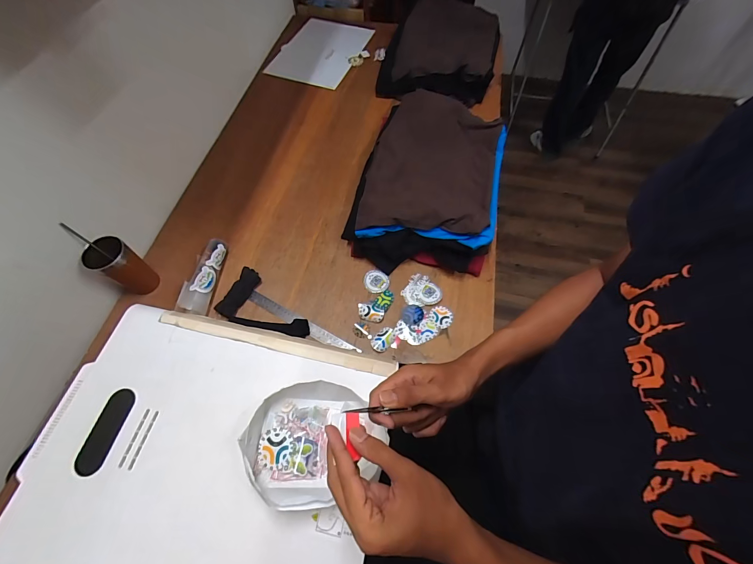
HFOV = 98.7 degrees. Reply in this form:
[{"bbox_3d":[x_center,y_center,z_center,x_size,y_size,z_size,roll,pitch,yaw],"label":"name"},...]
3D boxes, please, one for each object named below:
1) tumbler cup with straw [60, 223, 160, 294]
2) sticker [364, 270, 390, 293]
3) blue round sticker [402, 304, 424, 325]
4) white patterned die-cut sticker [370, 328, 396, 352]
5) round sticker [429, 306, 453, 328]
[{"bbox_3d":[-0.576,-0.045,0.716,0.090,0.172,0.074,29,67,14],"label":"tumbler cup with straw"},{"bbox_3d":[0.000,-0.002,0.792,0.061,0.005,0.058,1,69,-2],"label":"sticker"},{"bbox_3d":[0.086,0.076,0.757,0.049,0.004,0.050,0,63,0],"label":"blue round sticker"},{"bbox_3d":[0.014,0.127,0.721,0.058,0.013,0.042,-41,70,-18],"label":"white patterned die-cut sticker"},{"bbox_3d":[0.152,0.081,0.755,0.055,0.004,0.051,0,63,0],"label":"round sticker"}]

